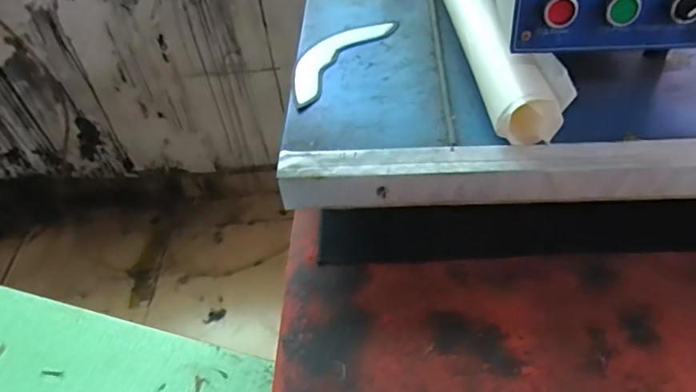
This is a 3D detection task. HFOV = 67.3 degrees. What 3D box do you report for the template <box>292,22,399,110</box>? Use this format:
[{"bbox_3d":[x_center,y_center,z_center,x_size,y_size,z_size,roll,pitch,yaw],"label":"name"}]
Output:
[{"bbox_3d":[-0.018,-0.177,0.658,0.070,0.007,0.192,28,57,26],"label":"template"}]

